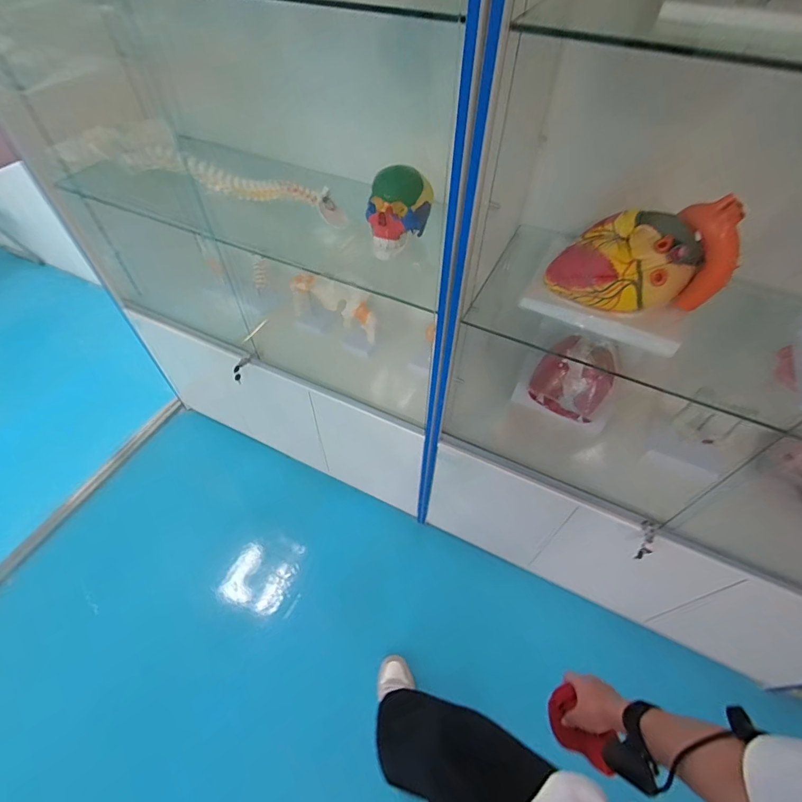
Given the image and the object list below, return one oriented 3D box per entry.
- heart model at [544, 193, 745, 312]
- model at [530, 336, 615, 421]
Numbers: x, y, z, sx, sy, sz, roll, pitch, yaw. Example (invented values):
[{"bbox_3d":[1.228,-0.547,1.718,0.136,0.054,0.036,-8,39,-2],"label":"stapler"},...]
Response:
[{"bbox_3d":[0.404,-0.254,0.718,0.253,0.200,0.107,21,56,14],"label":"heart model"},{"bbox_3d":[0.416,-0.048,1.050,0.168,0.220,0.082,25,57,16],"label":"model"}]

